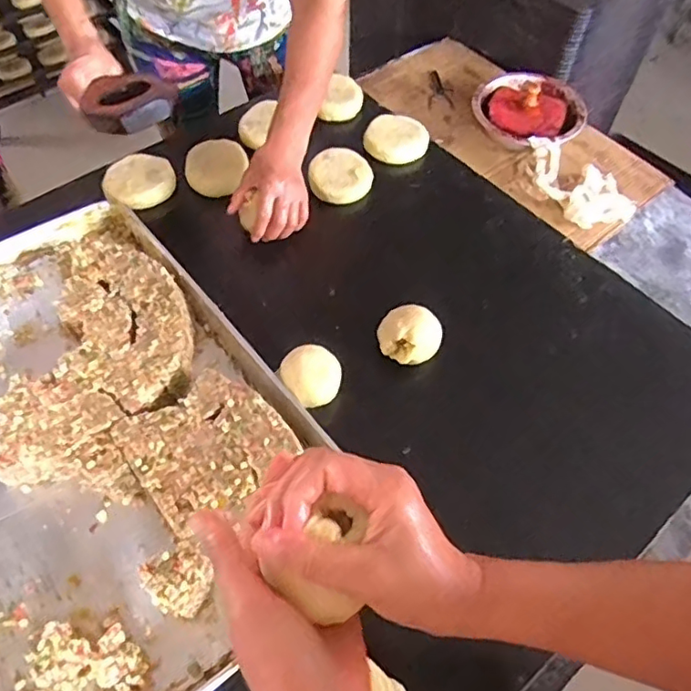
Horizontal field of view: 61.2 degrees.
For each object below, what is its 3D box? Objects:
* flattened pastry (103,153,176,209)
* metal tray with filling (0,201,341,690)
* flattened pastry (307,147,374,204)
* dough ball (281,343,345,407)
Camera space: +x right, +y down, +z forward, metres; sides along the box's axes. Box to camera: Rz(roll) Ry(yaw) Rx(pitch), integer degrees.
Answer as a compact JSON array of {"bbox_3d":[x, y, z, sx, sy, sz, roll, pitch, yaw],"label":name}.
[{"bbox_3d":[-0.312,-0.250,0.885,0.103,0.023,0.102,2,56,-3],"label":"flattened pastry"},{"bbox_3d":[-0.297,0.082,0.655,0.399,0.043,0.609,-34,65,-24],"label":"metal tray with filling"},{"bbox_3d":[-0.007,-0.265,0.918,0.097,0.028,0.103,2,56,-3],"label":"flattened pastry"},{"bbox_3d":[-0.041,0.040,0.714,0.069,0.053,0.072,2,56,-3],"label":"dough ball"}]

